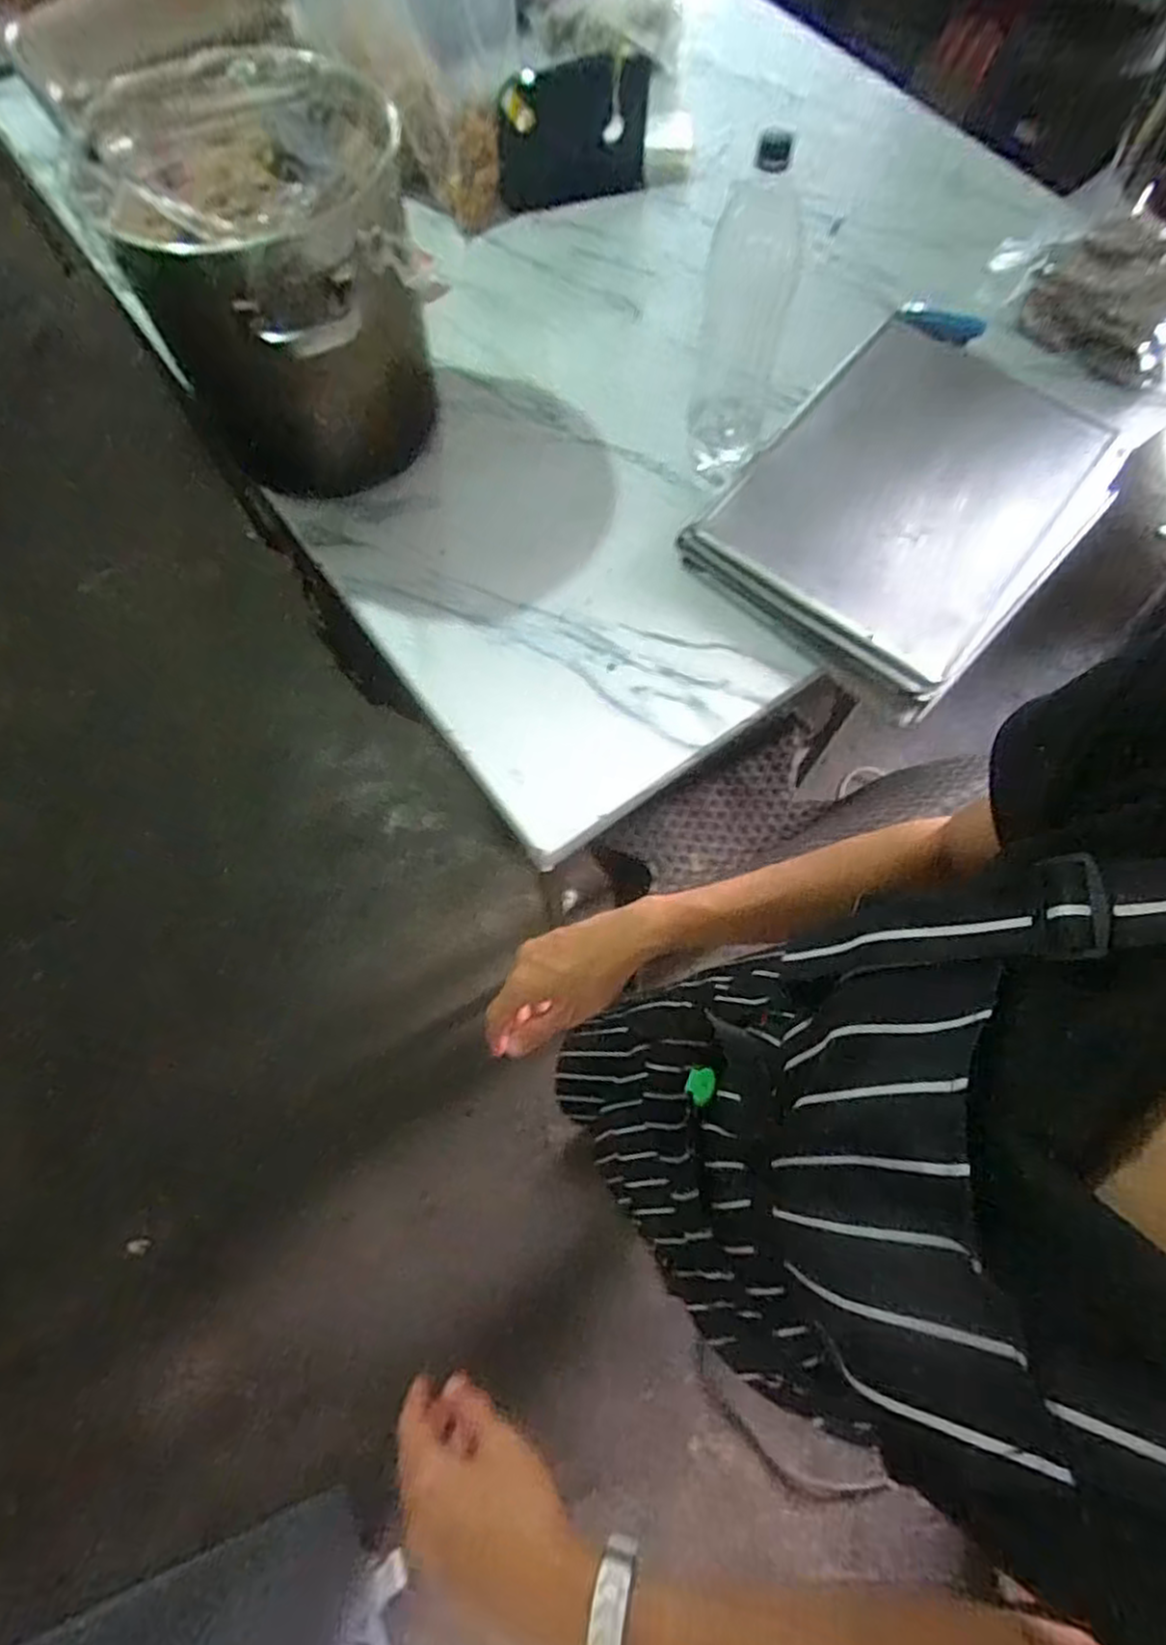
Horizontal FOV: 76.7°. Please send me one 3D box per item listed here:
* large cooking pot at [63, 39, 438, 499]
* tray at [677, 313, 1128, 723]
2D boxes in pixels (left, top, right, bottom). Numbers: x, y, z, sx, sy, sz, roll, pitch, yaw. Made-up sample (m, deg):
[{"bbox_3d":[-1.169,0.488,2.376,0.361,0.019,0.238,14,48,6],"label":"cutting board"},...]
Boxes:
[{"bbox_3d":[-0.317,-0.562,0.805,0.276,0.319,0.261,0,71,0],"label":"large cooking pot"},{"bbox_3d":[0.399,-0.394,0.893,0.349,0.043,0.510,39,75,13],"label":"tray"}]

